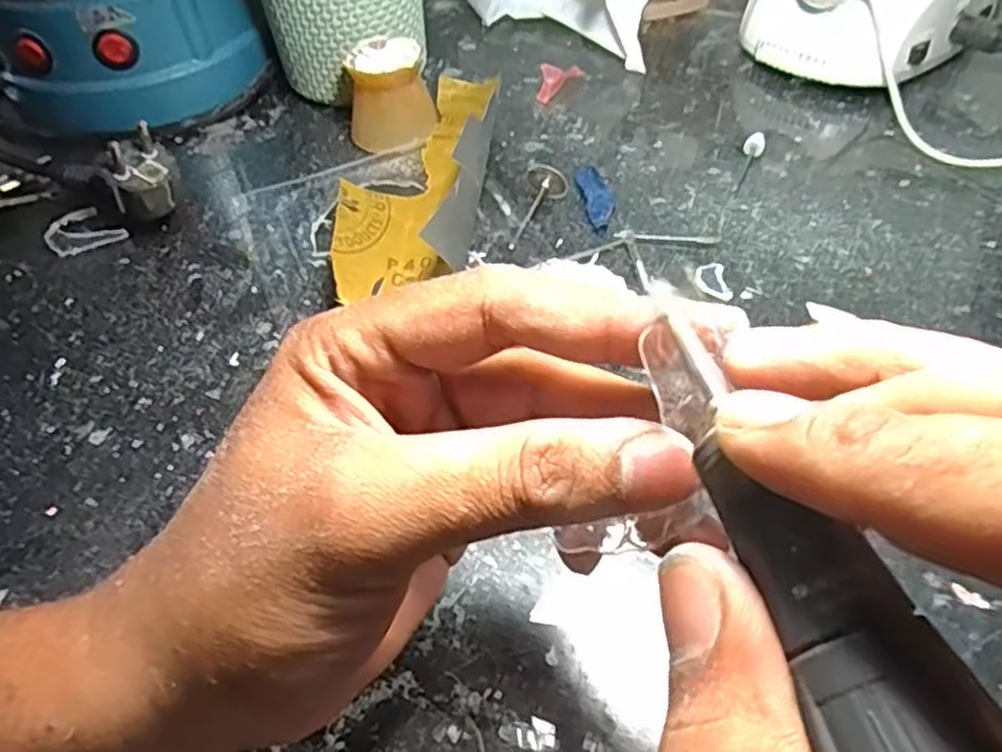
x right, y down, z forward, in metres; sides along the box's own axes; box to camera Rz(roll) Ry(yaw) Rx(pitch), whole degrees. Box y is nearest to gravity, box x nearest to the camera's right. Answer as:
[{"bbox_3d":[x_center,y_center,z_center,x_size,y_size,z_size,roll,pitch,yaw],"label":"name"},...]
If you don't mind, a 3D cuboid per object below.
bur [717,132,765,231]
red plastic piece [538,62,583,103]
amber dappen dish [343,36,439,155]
[{"bbox_3d":[0.122,-0.101,0.381,0.009,0.011,0.072,18,53,19],"label":"bur"},{"bbox_3d":[0.034,-0.179,0.451,0.012,0.017,0.034,34,60,28],"label":"red plastic piece"},{"bbox_3d":[-0.063,-0.157,0.420,0.045,0.042,0.051,-14,50,-7],"label":"amber dappen dish"}]

